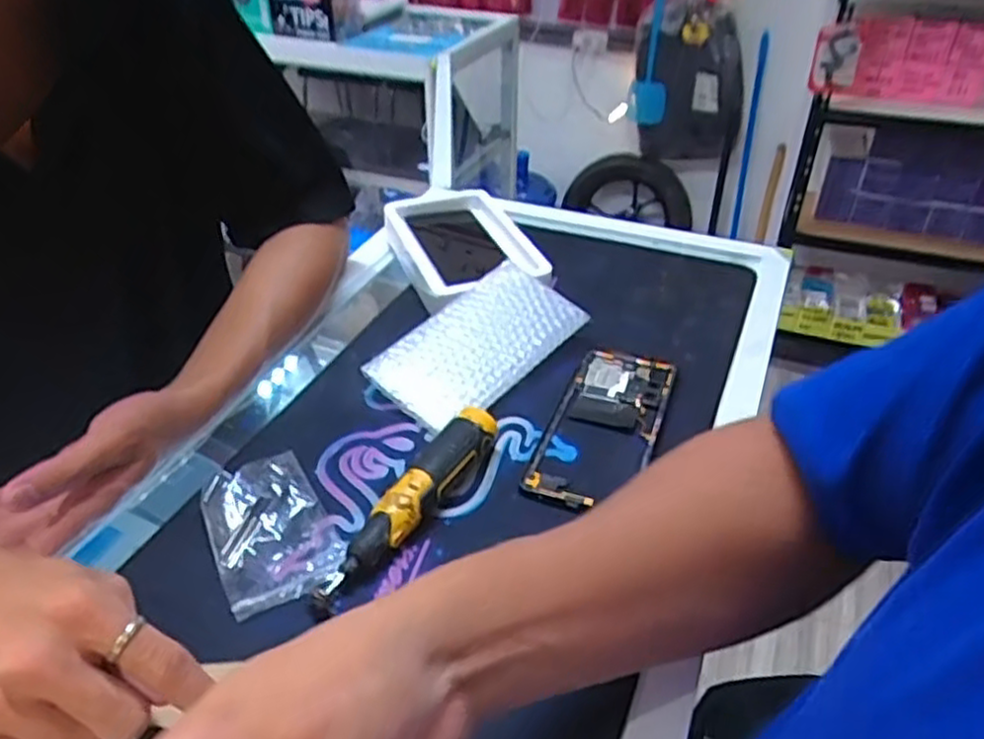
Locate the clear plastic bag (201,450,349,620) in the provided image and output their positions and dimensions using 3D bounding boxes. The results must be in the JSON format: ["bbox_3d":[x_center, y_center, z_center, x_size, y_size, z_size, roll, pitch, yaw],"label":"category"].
[{"bbox_3d":[-0.133,0.095,0.437,0.068,0.022,0.112,-19,42,-24],"label":"clear plastic bag"}]

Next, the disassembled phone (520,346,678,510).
[{"bbox_3d":[0.080,0.038,0.518,0.073,0.014,0.161,14,44,19],"label":"disassembled phone"}]

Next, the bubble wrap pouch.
[{"bbox_3d":[-0.012,-0.020,0.561,0.160,0.013,0.088,-41,73,-21],"label":"bubble wrap pouch"}]

